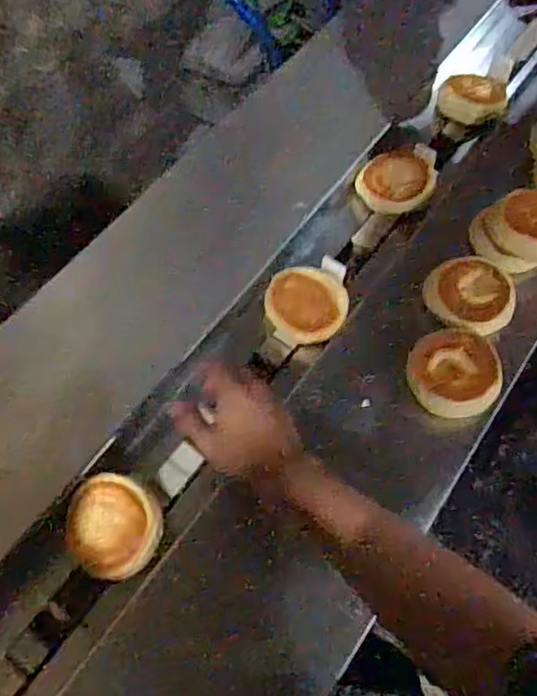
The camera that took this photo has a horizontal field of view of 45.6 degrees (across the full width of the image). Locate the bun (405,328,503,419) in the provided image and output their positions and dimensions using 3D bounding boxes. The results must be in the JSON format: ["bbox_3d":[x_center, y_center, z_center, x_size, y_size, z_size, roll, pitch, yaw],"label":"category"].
[{"bbox_3d":[0.171,0.024,0.575,0.079,0.034,0.079,2,61,-2],"label":"bun"}]

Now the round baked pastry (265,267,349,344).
[{"bbox_3d":[0.039,-0.044,0.654,0.084,0.017,0.074,13,93,18],"label":"round baked pastry"}]

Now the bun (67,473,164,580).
[{"bbox_3d":[-0.131,0.151,0.544,0.073,0.031,0.086,-40,70,-22],"label":"bun"}]

